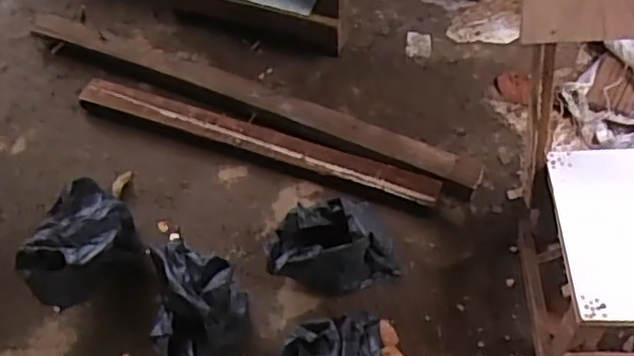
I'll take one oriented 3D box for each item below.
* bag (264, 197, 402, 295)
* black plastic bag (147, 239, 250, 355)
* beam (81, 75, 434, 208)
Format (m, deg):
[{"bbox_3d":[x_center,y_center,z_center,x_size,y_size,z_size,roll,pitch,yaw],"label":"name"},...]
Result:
[{"bbox_3d":[0.020,0.108,1.031,0.200,0.118,0.145,-16,57,-7],"label":"bag"},{"bbox_3d":[-0.195,0.187,0.990,0.151,0.119,0.215,-9,57,-2],"label":"black plastic bag"},{"bbox_3d":[-0.137,-0.078,1.210,0.726,0.044,0.074,18,60,15],"label":"beam"}]

